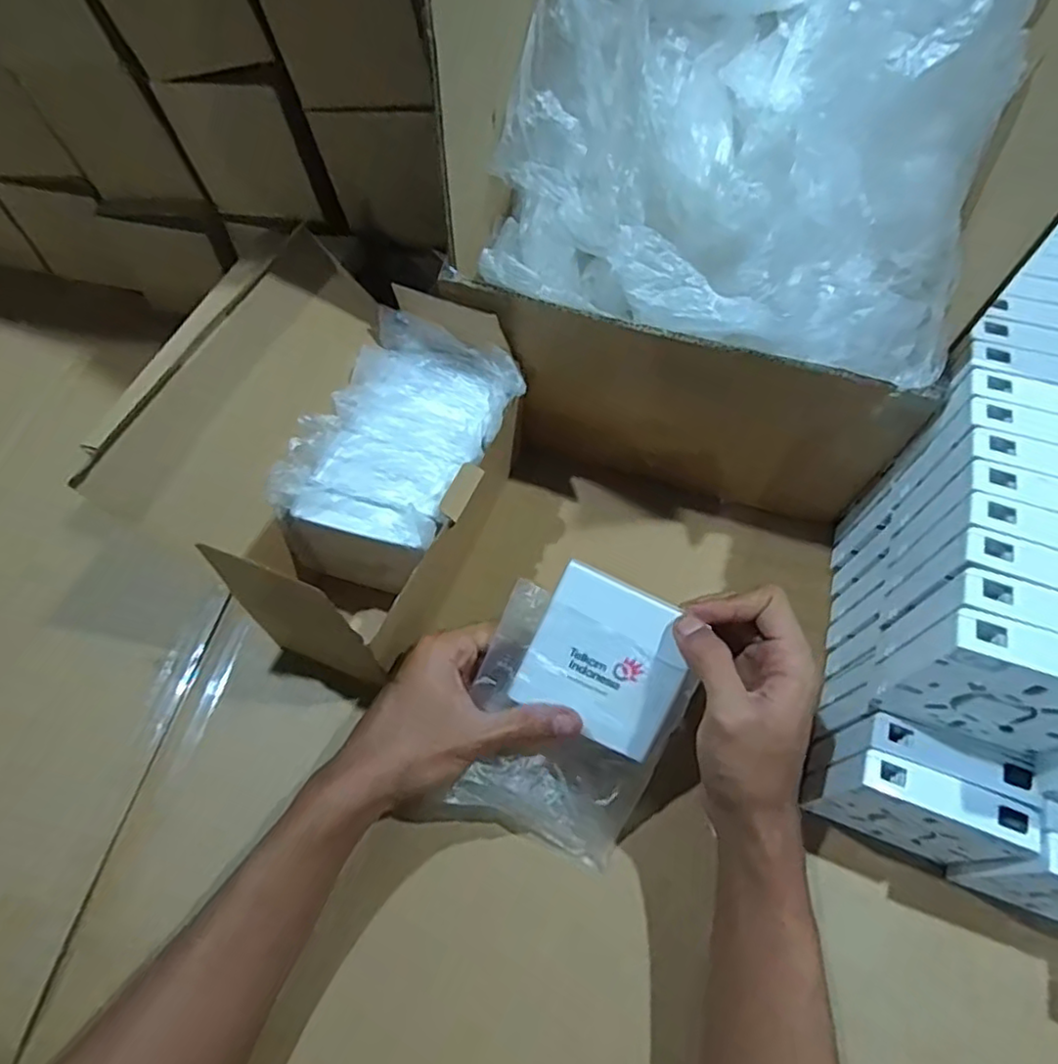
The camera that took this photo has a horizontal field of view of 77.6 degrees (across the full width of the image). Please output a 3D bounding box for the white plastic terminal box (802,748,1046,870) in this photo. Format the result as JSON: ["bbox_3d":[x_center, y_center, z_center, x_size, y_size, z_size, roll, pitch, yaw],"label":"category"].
[{"bbox_3d":[0.211,0.154,0.365,0.093,0.080,0.026,21,63,10],"label":"white plastic terminal box"}]

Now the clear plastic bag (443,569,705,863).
[{"bbox_3d":[0.019,0.113,0.370,0.113,0.029,0.131,24,103,3],"label":"clear plastic bag"}]

